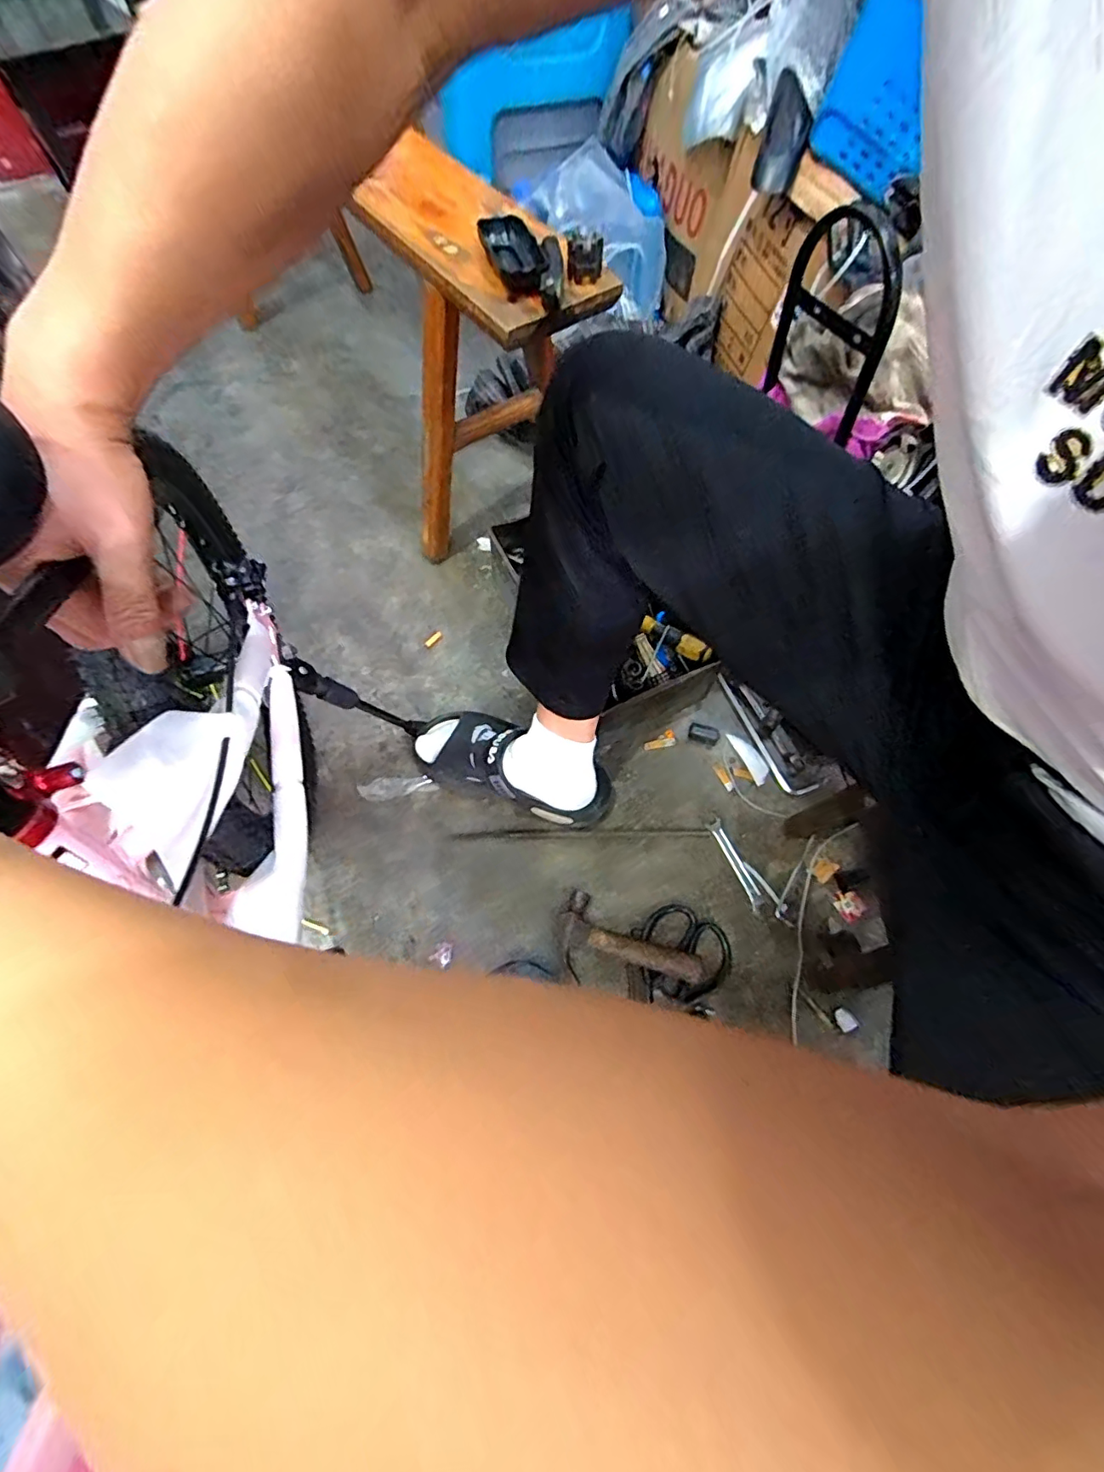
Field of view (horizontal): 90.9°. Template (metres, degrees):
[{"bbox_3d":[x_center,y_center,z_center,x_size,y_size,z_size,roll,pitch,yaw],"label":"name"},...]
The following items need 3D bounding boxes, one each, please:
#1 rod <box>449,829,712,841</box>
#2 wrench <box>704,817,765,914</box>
[{"bbox_3d":[0.039,0.133,0.737,0.343,0.012,0.014,0,65,-1],"label":"rod"},{"bbox_3d":[0.247,0.170,0.725,0.023,0.010,0.129,-19,67,-10],"label":"wrench"}]

